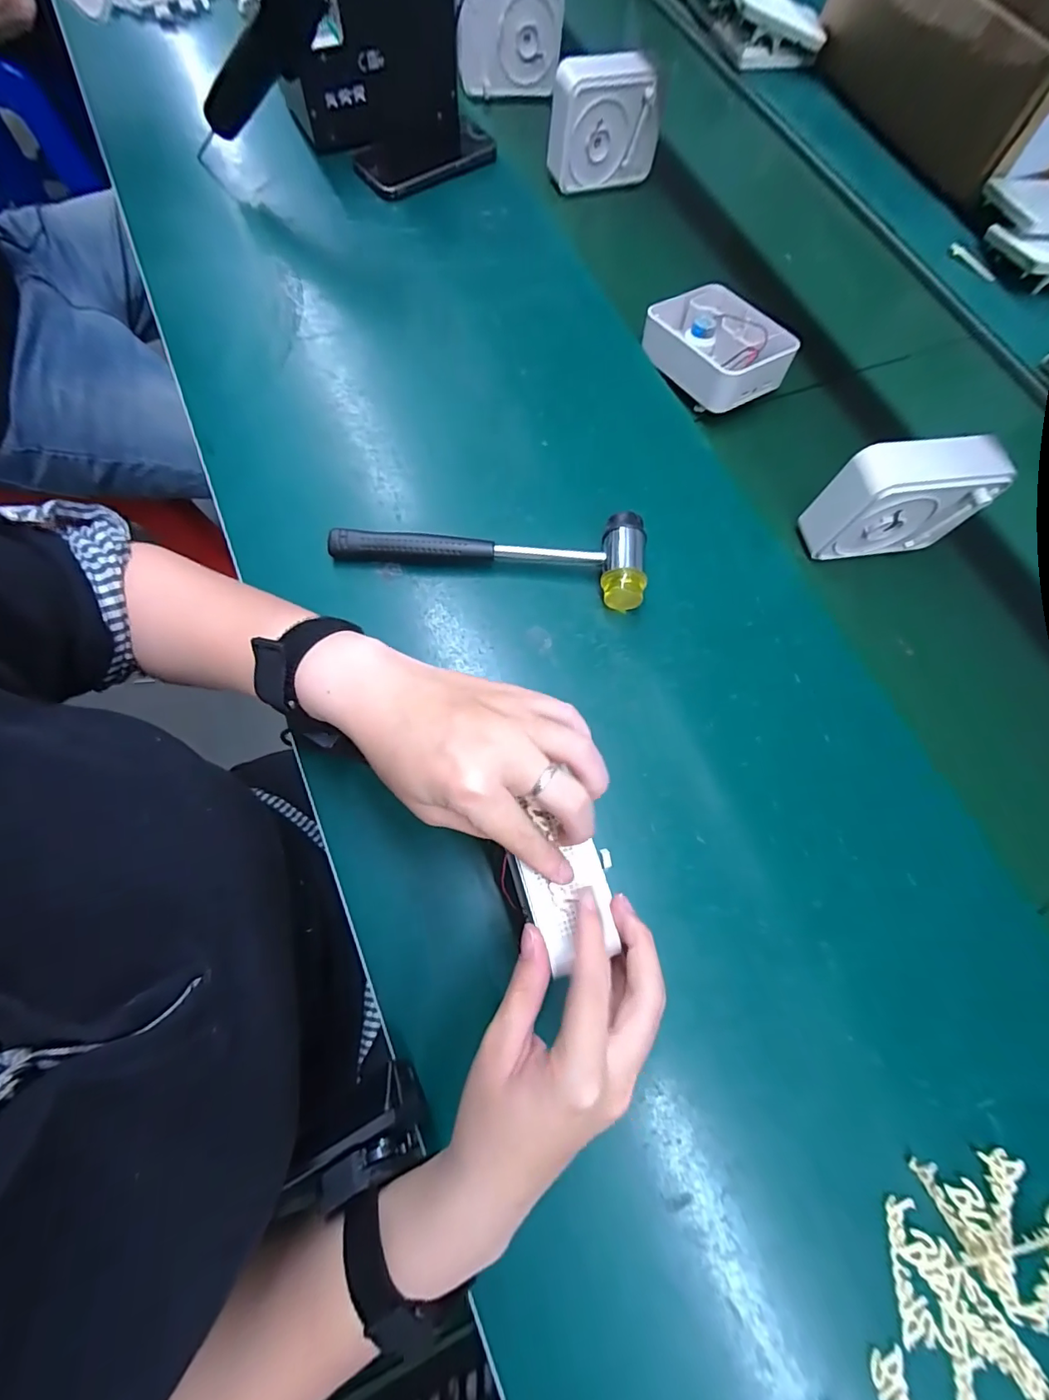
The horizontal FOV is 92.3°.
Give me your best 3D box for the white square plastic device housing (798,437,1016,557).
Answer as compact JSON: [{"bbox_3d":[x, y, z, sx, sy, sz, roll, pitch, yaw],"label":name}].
[{"bbox_3d":[0.313,-0.165,0.429,0.118,0.096,0.046,-5,72,-4],"label":"white square plastic device housing"}]

